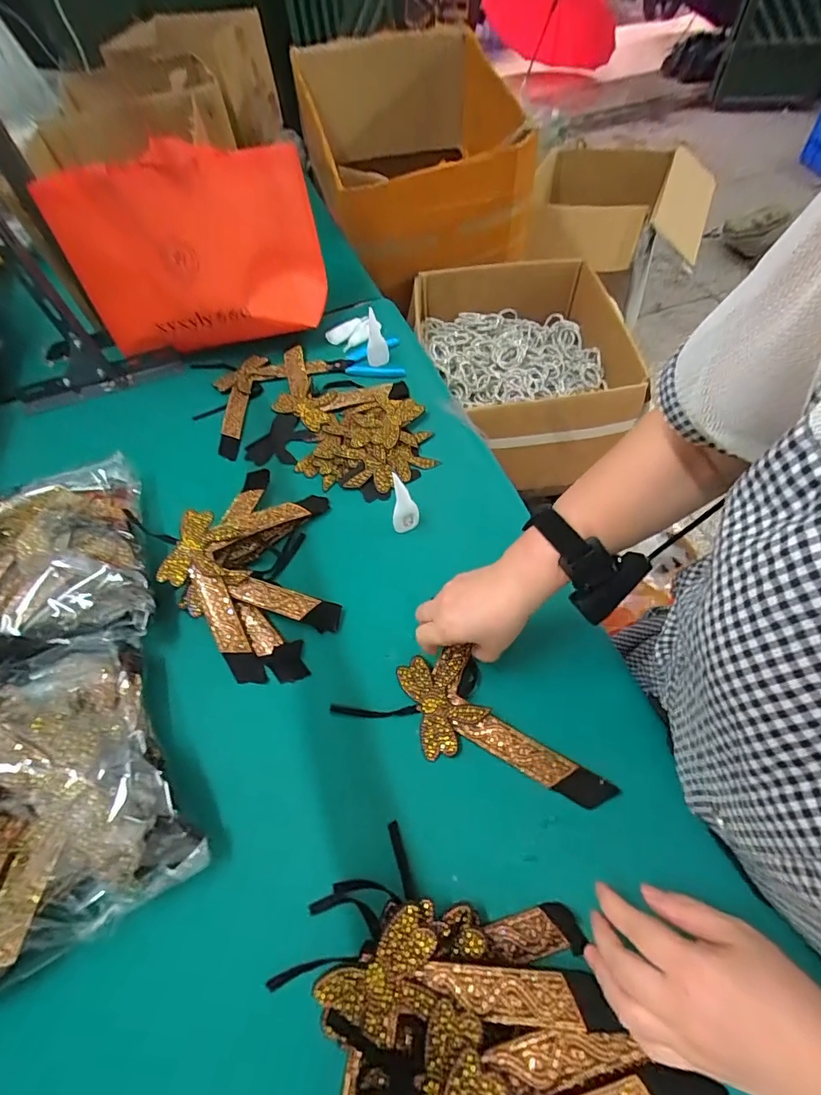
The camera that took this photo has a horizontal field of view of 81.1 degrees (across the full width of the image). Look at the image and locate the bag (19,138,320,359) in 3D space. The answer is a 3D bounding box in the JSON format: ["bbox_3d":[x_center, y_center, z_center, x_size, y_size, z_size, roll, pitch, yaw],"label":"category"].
[{"bbox_3d":[-0.289,-0.406,0.663,0.328,0.211,0.094,-14,58,-5],"label":"bag"}]

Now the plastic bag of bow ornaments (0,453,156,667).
[{"bbox_3d":[-0.410,0.017,0.533,0.223,0.074,0.234,-17,58,-7],"label":"plastic bag of bow ornaments"}]

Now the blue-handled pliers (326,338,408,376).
[{"bbox_3d":[-0.070,-0.296,0.752,0.120,0.014,0.084,-2,57,3],"label":"blue-handled pliers"}]

